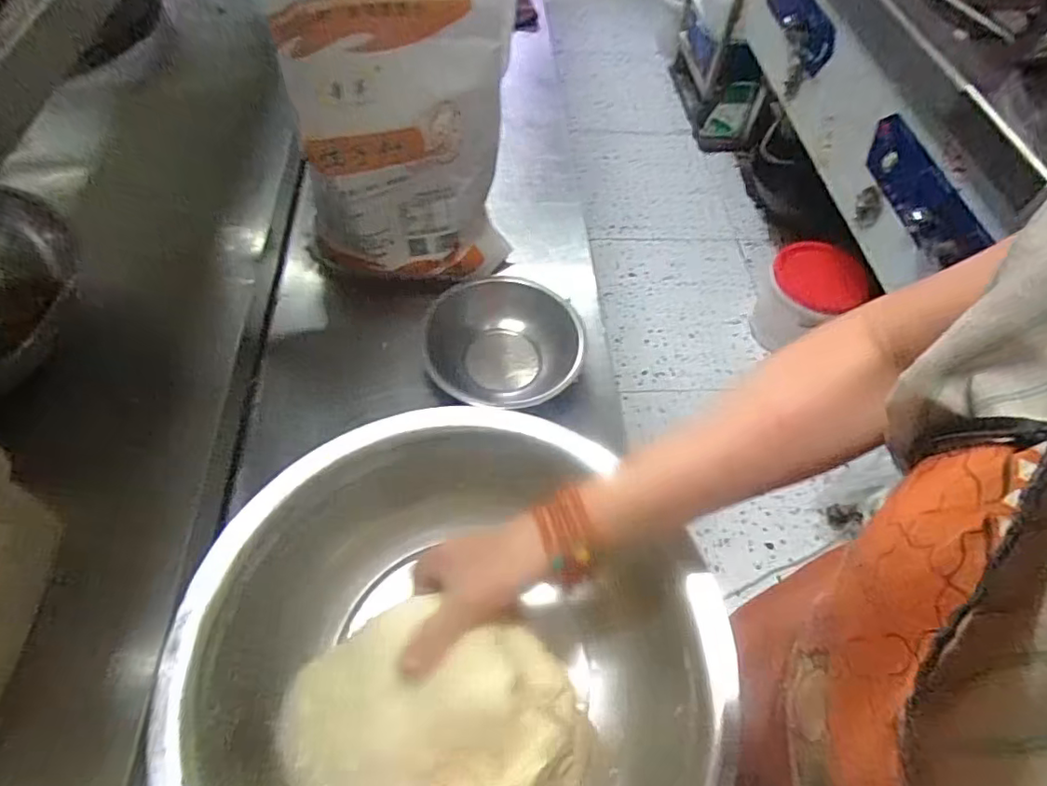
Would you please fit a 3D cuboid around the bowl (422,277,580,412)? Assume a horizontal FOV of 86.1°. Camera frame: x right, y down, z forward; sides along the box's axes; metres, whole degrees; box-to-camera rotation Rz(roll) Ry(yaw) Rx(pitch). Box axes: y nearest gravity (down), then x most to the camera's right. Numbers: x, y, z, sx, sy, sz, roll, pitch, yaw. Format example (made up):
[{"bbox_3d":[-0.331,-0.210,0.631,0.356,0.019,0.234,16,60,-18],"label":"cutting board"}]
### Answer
[{"bbox_3d":[-0.023,-0.056,0.655,0.176,0.047,0.178,2,57,-3],"label":"bowl"}]

